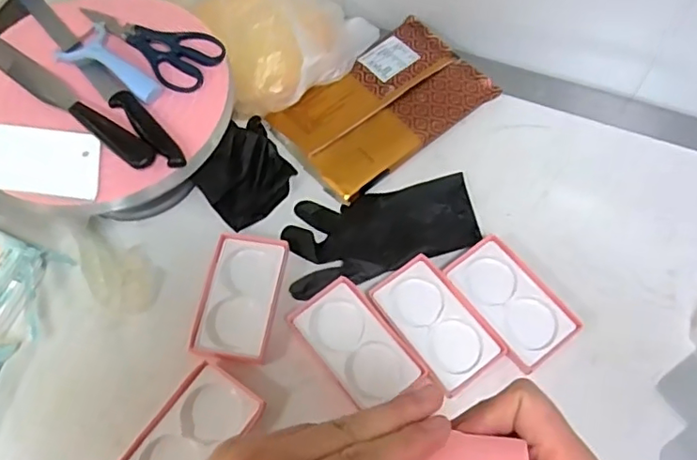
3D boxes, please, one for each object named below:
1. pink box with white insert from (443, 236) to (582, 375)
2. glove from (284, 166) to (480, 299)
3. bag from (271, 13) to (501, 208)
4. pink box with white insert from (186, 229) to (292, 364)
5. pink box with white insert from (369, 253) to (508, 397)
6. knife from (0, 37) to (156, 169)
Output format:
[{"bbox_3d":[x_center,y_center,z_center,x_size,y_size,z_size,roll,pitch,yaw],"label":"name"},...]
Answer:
[{"bbox_3d":[0.187,0.080,0.671,0.086,0.017,0.146,-31,67,-13],"label":"pink box with white insert"},{"bbox_3d":[0.041,-0.004,0.719,0.237,0.010,0.122,-15,65,-6],"label":"glove"},{"bbox_3d":[0.051,-0.172,0.785,0.275,0.027,0.169,-36,69,-15],"label":"bag"},{"bbox_3d":[-0.123,0.074,0.672,0.082,0.022,0.149,9,65,6],"label":"pink box with white insert"},{"bbox_3d":[0.098,0.104,0.657,0.085,0.016,0.145,-33,68,-14],"label":"pink box with white insert"},{"bbox_3d":[-0.321,-0.150,0.636,0.295,0.011,0.031,35,70,17],"label":"knife"}]

